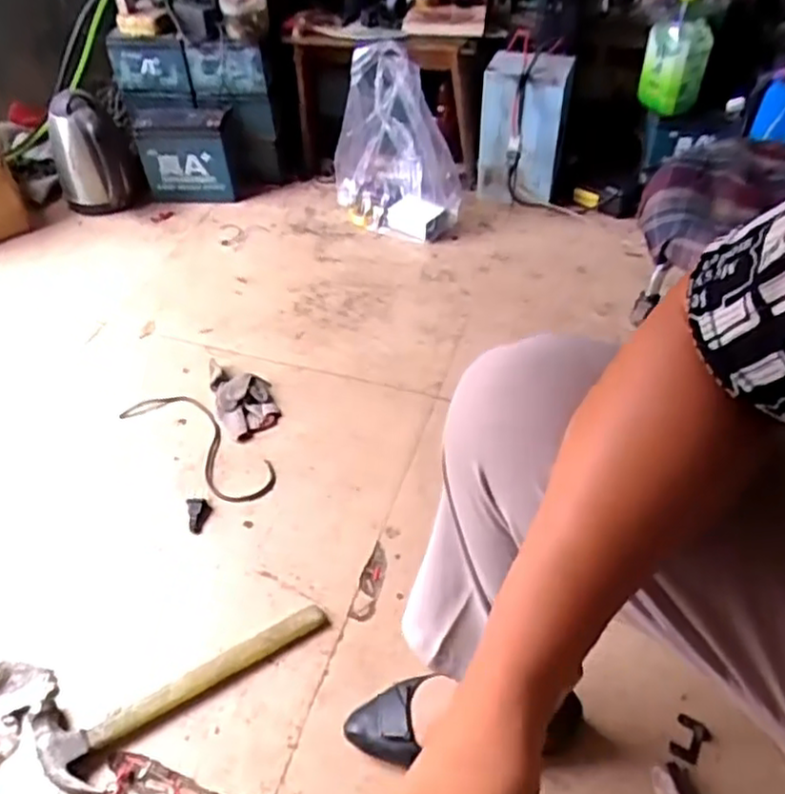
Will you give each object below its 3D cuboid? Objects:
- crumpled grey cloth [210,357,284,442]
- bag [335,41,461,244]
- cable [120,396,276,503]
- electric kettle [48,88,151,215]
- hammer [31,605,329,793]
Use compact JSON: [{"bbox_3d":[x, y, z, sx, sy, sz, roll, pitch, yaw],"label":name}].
[{"bbox_3d":[-0.232,-0.004,1.084,0.086,0.027,0.154,-17,48,-13],"label":"crumpled grey cloth"},{"bbox_3d":[0.010,-0.496,1.360,0.238,0.308,0.225,-8,46,-5],"label":"bag"},{"bbox_3d":[-0.283,0.064,1.035,0.286,0.007,0.094,32,55,29],"label":"cable"},{"bbox_3d":[-0.620,-0.507,1.449,0.154,0.228,0.176,-23,49,-18],"label":"electric kettle"},{"bbox_3d":[-0.221,0.319,0.774,0.320,0.028,0.101,-23,49,-18],"label":"hammer"}]

